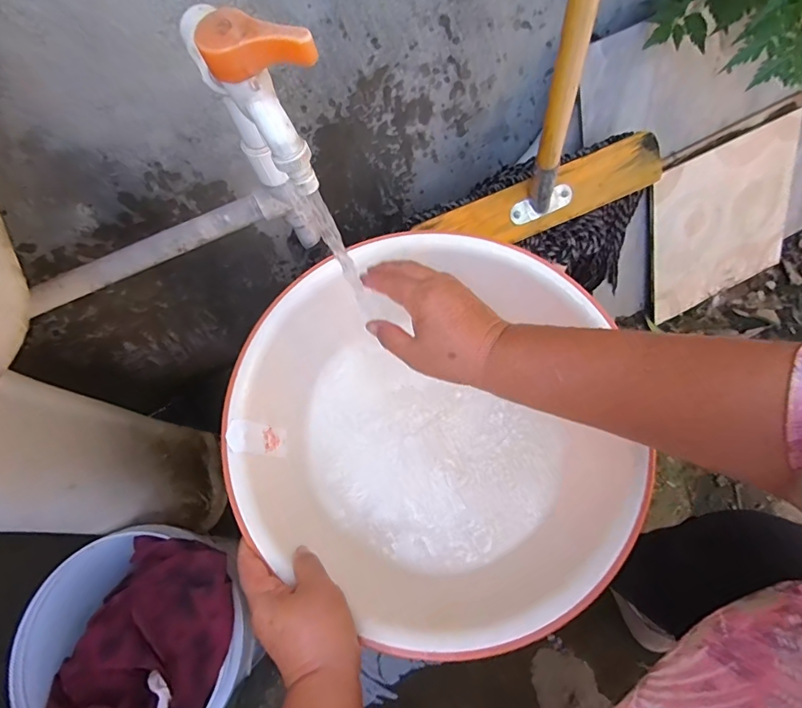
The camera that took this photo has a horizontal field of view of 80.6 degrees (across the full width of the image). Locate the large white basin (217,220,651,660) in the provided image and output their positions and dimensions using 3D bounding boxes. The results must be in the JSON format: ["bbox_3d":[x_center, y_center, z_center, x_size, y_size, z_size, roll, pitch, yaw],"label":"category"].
[{"bbox_3d":[0.039,0.085,0.487,0.382,0.147,0.368,-1,75,2],"label":"large white basin"}]

